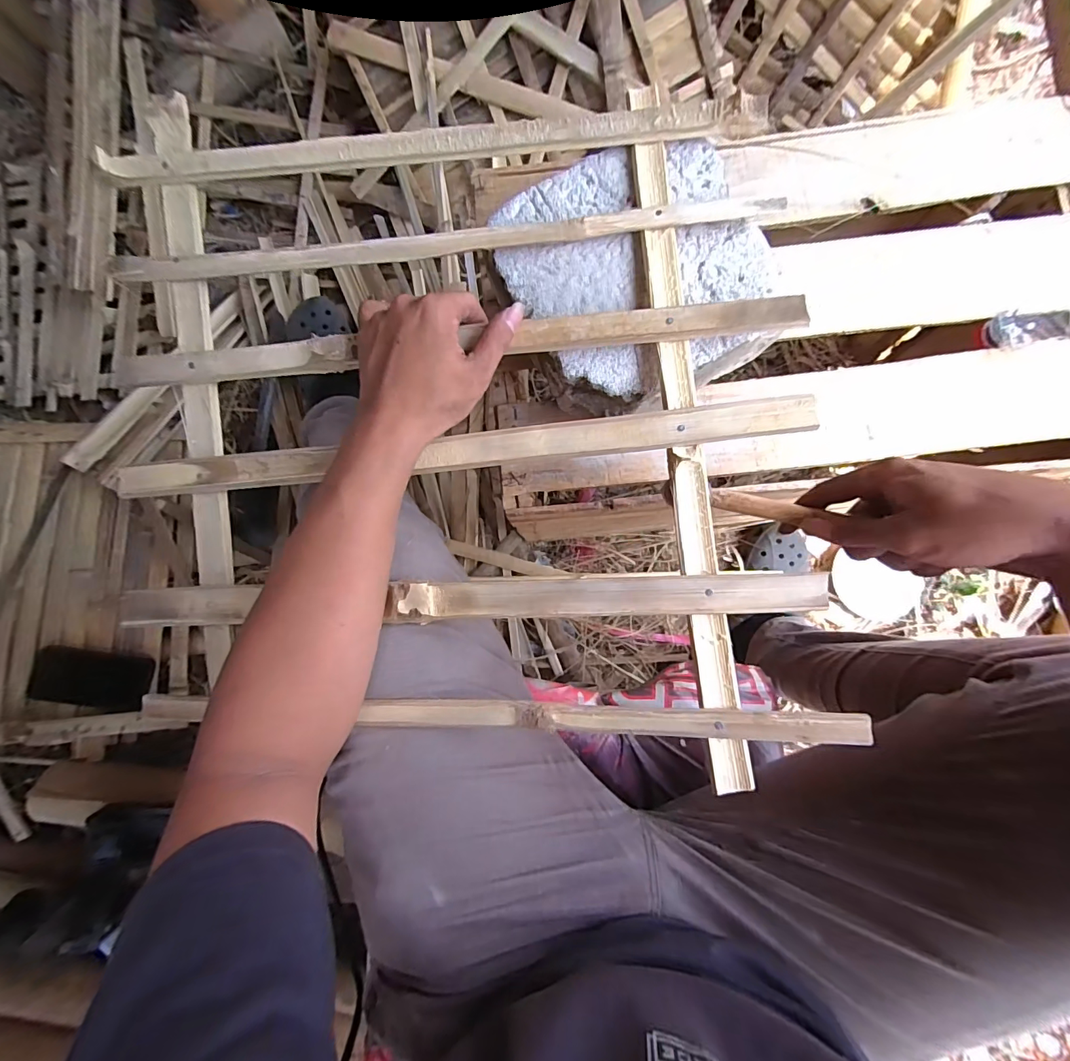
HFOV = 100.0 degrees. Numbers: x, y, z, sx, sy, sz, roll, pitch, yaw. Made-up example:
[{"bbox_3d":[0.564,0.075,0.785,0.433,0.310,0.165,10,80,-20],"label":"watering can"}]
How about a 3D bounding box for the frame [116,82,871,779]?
[{"bbox_3d":[-0.057,-0.086,0.333,0.527,0.036,0.484,1,83,5],"label":"frame"}]

